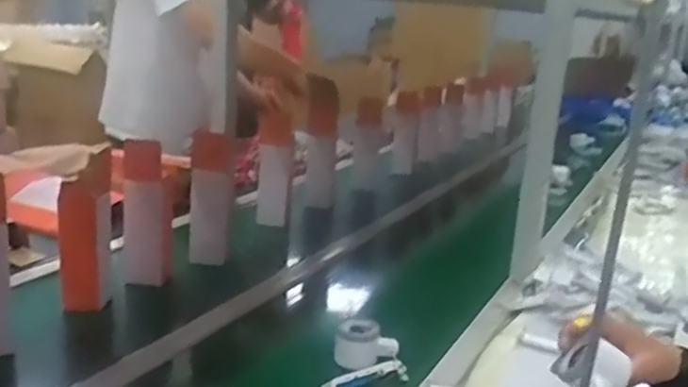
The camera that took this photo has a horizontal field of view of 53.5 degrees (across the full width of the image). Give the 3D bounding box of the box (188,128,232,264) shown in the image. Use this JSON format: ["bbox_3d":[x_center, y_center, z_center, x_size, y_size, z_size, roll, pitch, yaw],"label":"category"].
[{"bbox_3d":[-0.233,0.008,1.192,0.072,0.220,0.075,0,16,-13],"label":"box"}]

